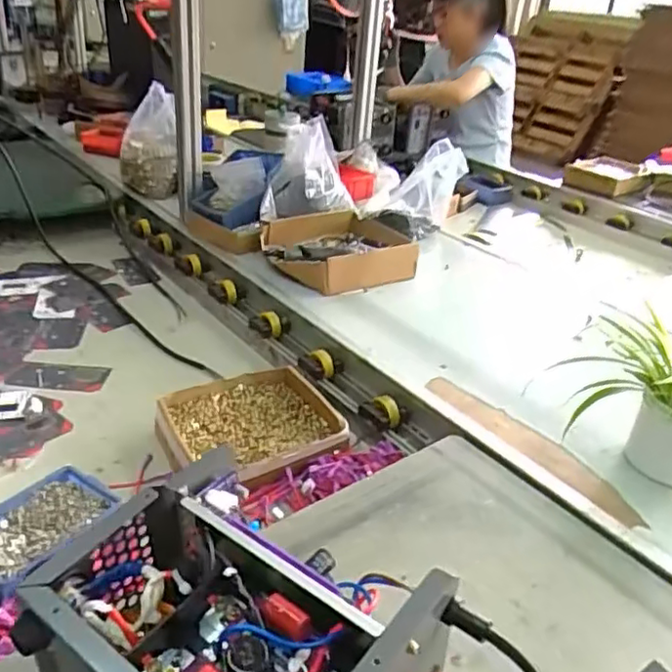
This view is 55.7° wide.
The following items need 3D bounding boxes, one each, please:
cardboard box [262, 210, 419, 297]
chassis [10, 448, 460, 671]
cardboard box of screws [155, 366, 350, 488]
[{"bbox_3d":[-0.003,-0.173,1.225,0.257,0.080,0.249,-10,32,-24],"label":"cardboard box"},{"bbox_3d":[-0.070,0.221,0.425,0.218,0.156,0.194,23,34,29],"label":"chassis"},{"bbox_3d":[-0.116,0.115,0.854,0.226,0.046,0.199,-11,32,-26],"label":"cardboard box of screws"}]

